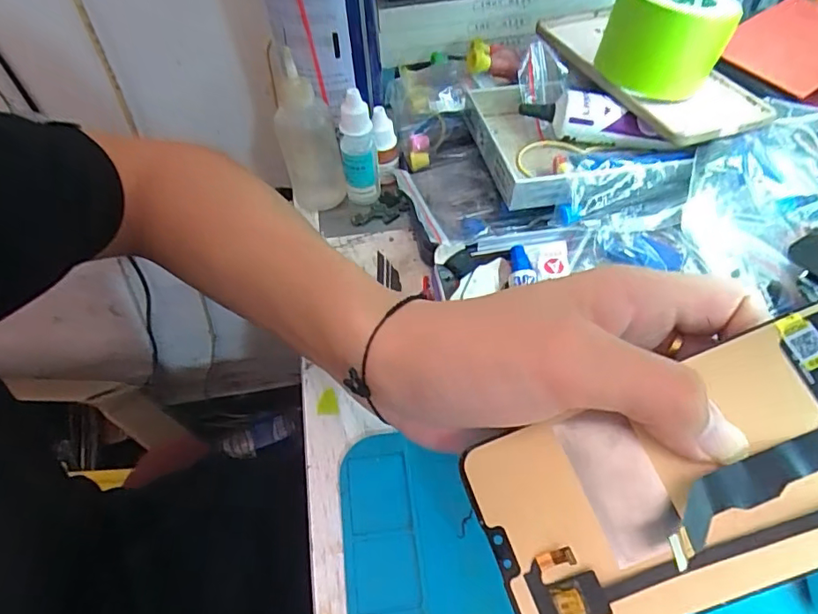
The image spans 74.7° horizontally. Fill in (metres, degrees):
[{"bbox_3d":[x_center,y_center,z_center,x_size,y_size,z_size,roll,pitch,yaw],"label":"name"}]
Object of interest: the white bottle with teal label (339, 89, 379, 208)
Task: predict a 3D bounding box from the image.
[{"bbox_3d":[-0.032,-0.098,0.336,0.021,0.078,0.015,-6,55,-2],"label":"white bottle with teal label"}]

